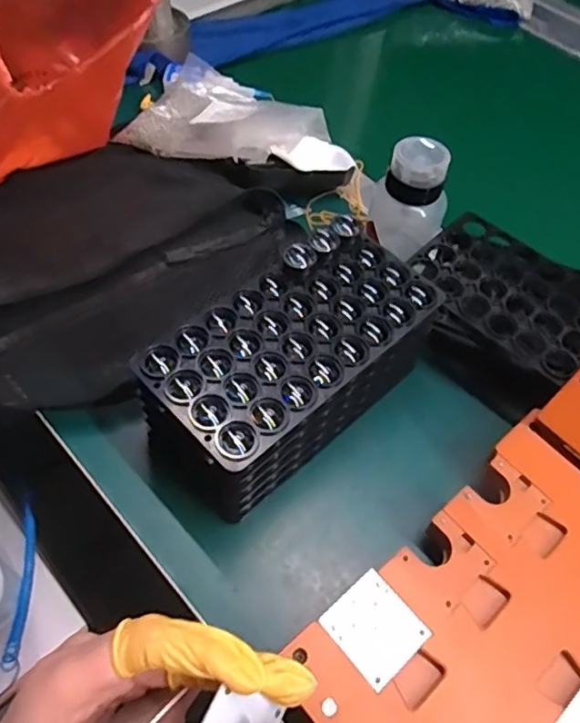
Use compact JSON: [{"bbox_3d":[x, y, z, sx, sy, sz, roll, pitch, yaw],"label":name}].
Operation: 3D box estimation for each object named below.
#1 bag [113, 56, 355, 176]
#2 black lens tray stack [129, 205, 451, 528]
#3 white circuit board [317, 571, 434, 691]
[{"bbox_3d":[-0.045,-0.245,0.592,0.221,0.046,0.138,16,57,8],"label":"bag"},{"bbox_3d":[0.003,0.000,0.400,0.195,0.098,0.097,-37,65,-24],"label":"black lens tray stack"},{"bbox_3d":[0.048,0.150,0.325,0.044,0.004,0.048,-35,65,-23],"label":"white circuit board"}]

